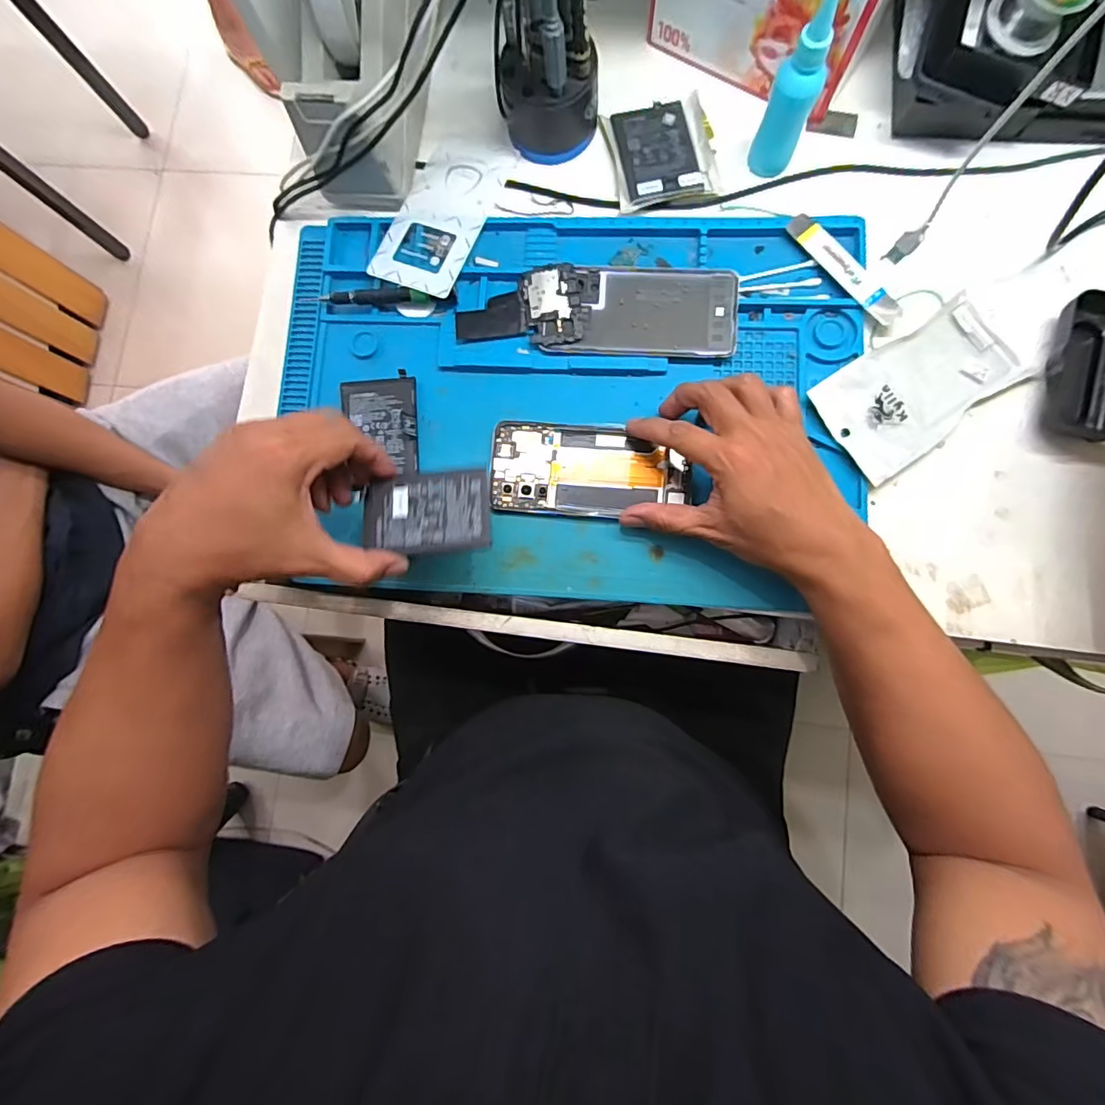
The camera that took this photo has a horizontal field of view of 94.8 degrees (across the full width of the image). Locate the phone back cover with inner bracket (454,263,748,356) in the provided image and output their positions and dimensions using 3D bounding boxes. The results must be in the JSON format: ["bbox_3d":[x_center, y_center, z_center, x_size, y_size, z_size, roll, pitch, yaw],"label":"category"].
[{"bbox_3d":[0.036,-0.197,0.415,0.221,0.012,0.071,3,84,5],"label":"phone back cover with inner bracket"}]

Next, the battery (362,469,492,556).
[{"bbox_3d":[-0.089,-0.029,0.361,0.087,0.005,0.059,-3,75,0],"label":"battery"}]

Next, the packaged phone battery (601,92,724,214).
[{"bbox_3d":[0.095,-0.343,0.435,0.087,0.005,0.099,-8,83,3],"label":"packaged phone battery"}]

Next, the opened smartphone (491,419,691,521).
[{"bbox_3d":[0.030,-0.065,0.408,0.155,0.015,0.072,4,84,3],"label":"opened smartphone"}]

